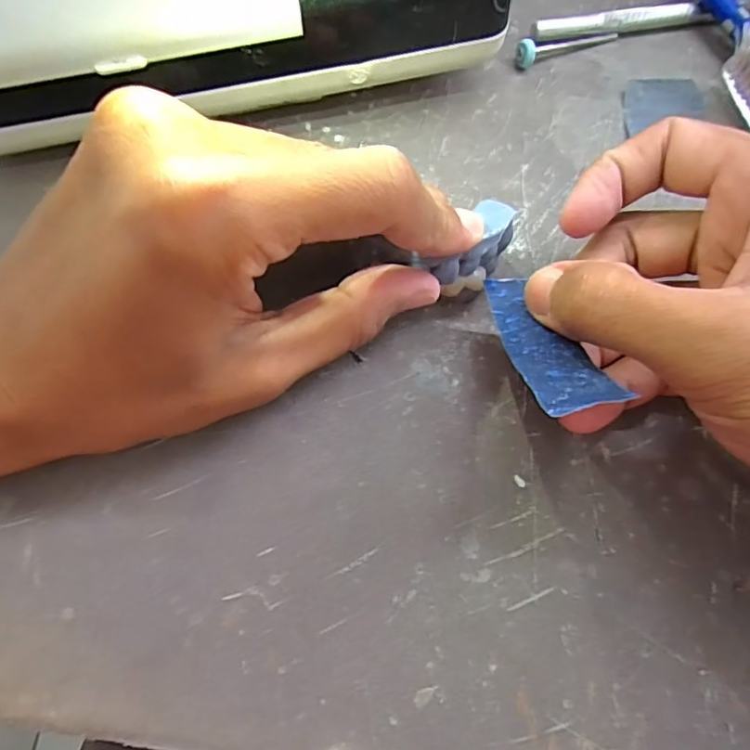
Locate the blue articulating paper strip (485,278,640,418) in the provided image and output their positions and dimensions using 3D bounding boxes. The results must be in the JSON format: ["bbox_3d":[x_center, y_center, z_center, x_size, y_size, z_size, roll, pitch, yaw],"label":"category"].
[{"bbox_3d":[0.045,-0.009,0.149,0.020,0.007,0.058,-10,39,-5],"label":"blue articulating paper strip"}]

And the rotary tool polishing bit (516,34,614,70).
[{"bbox_3d":[0.078,-0.135,0.223,0.046,0.010,0.007,-23,72,-10],"label":"rotary tool polishing bit"}]

